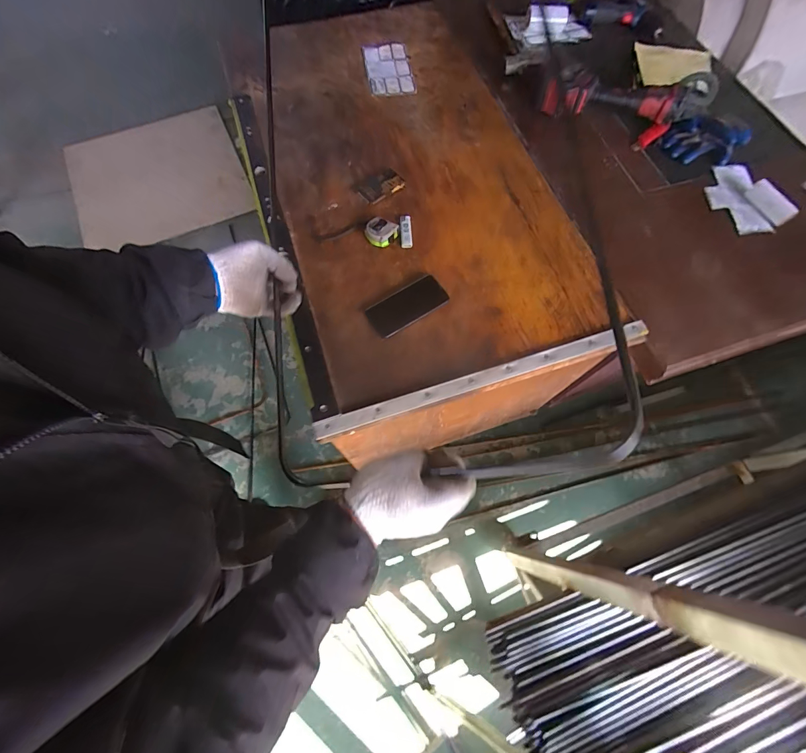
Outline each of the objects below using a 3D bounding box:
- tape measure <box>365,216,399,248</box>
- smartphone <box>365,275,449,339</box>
[{"bbox_3d":[-0.045,-0.301,0.765,0.061,0.030,0.051,24,70,8],"label":"tape measure"},{"bbox_3d":[0.008,-0.140,0.720,0.153,0.008,0.076,-34,73,-13],"label":"smartphone"}]

